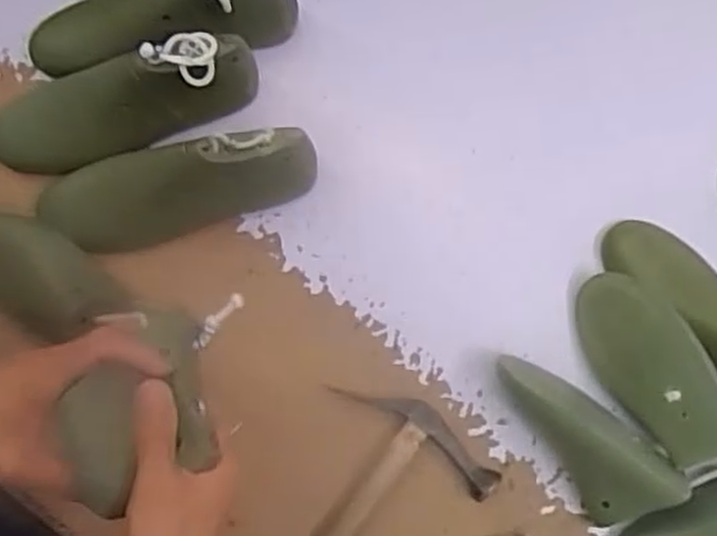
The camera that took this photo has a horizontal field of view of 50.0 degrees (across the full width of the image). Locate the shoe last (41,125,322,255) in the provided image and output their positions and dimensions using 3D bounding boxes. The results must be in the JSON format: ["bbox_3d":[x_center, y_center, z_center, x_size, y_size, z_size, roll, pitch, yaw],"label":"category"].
[{"bbox_3d":[-0.156,-0.070,0.656,0.240,0.073,0.073,-10,78,-4],"label":"shoe last"}]

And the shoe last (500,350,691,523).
[{"bbox_3d":[0.186,0.130,0.625,0.071,0.075,0.159,-33,80,-9],"label":"shoe last"}]

